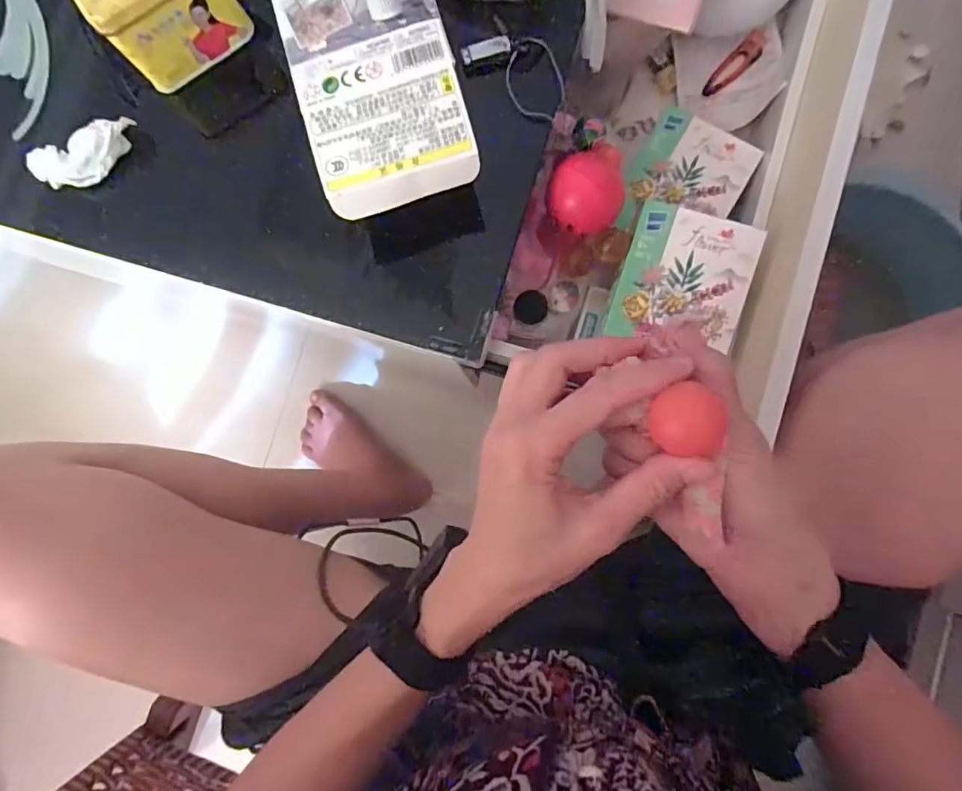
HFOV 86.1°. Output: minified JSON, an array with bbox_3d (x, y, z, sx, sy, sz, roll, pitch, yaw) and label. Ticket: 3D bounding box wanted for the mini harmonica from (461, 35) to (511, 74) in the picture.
[{"bbox_3d":[0.004,-0.252,0.381,0.036,0.011,0.014,-17,85,2],"label":"mini harmonica"}]

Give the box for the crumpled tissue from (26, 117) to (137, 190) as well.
[{"bbox_3d":[-0.296,-0.177,0.385,0.079,0.023,0.031,-25,85,1],"label":"crumpled tissue"}]

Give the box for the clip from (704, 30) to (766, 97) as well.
[{"bbox_3d":[0.252,-0.328,0.509,0.075,0.015,0.023,-44,84,13],"label":"clip"}]

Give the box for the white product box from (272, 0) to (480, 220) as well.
[{"bbox_3d":[-0.073,-0.220,0.334,0.099,0.019,0.191,-16,85,2],"label":"white product box"}]

